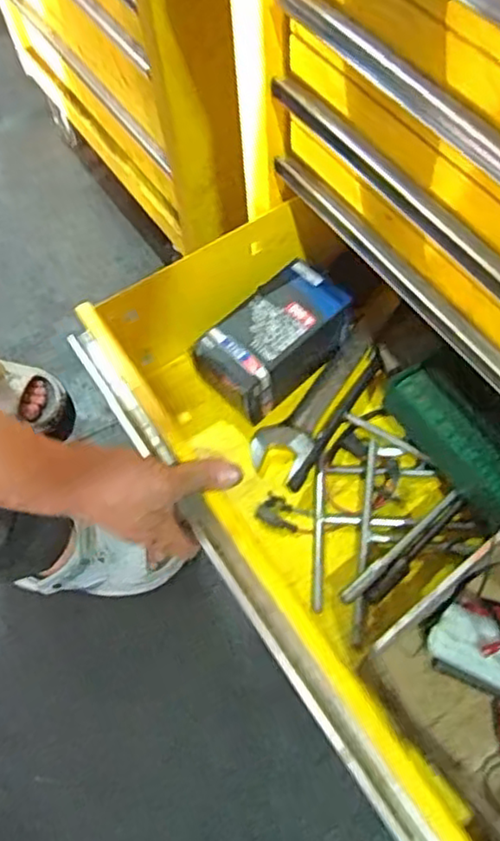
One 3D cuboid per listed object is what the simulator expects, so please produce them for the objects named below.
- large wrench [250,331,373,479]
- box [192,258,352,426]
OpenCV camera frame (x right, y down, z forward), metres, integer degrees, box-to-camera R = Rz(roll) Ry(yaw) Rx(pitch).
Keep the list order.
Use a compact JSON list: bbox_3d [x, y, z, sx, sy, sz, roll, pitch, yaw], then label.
[{"bbox_3d":[0.076,-0.019,0.691,0.058,0.023,0.187,39,71,21],"label":"large wrench"},{"bbox_3d":[0.024,-0.079,0.689,0.151,0.085,0.085,-42,67,-17],"label":"box"}]

